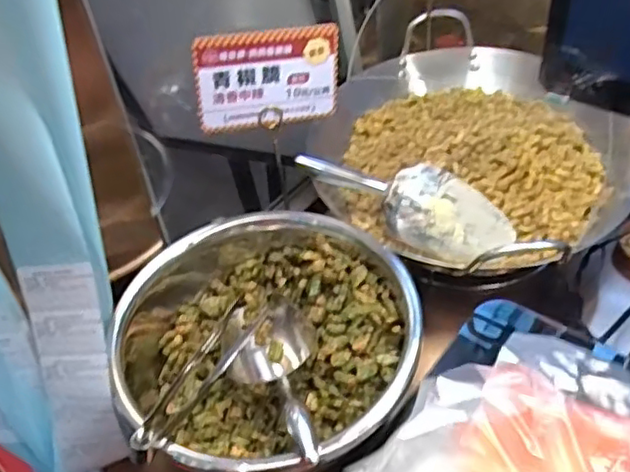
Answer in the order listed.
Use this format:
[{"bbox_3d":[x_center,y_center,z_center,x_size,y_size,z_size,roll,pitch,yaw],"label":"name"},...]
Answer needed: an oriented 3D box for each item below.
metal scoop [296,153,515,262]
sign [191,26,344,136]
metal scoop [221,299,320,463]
[{"bbox_3d":[0.094,-0.039,0.706,0.245,0.085,0.064,15,48,21],"label":"metal scoop"},{"bbox_3d":[-0.045,-0.153,0.622,0.140,0.099,0.008,-10,43,-13],"label":"sign"},{"bbox_3d":[-0.036,0.129,0.589,0.091,0.044,0.236,-13,18,-7],"label":"metal scoop"}]

